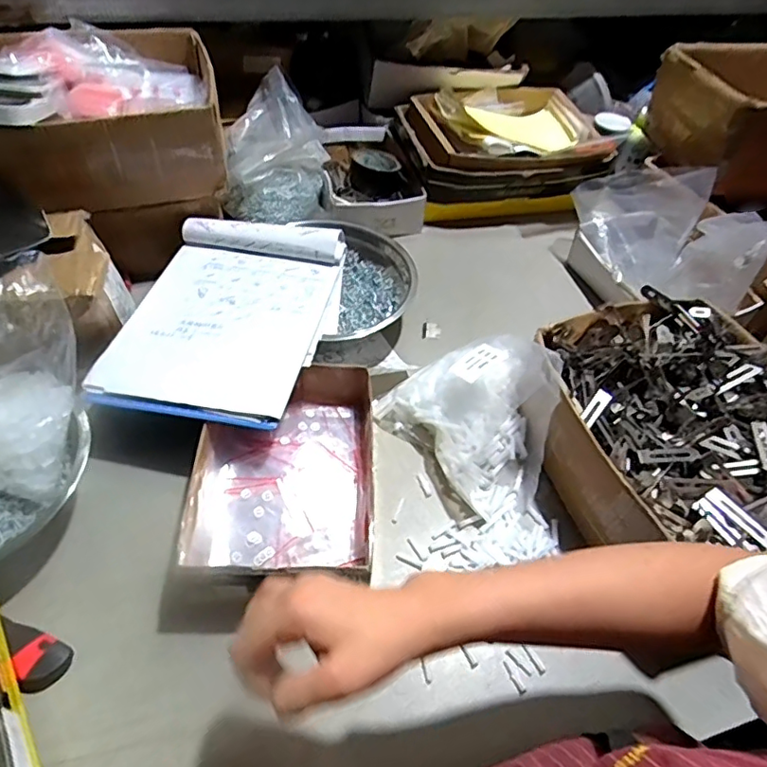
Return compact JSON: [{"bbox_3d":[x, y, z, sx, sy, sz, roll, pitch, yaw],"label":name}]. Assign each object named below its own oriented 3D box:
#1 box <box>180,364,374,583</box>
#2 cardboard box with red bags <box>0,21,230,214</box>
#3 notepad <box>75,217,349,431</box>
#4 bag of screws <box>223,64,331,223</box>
[{"bbox_3d":[-0.100,0.088,0.608,0.181,0.067,0.259,4,50,-2],"label":"box"},{"bbox_3d":[-0.395,-0.364,0.738,0.337,0.142,0.264,-13,53,-15],"label":"cardboard box with red bags"},{"bbox_3d":[-0.186,-0.090,0.680,0.232,0.039,0.320,12,50,4],"label":"notepad"},{"bbox_3d":[-0.178,-0.373,0.904,0.168,0.139,0.200,-6,51,-10],"label":"bag of screws"}]

